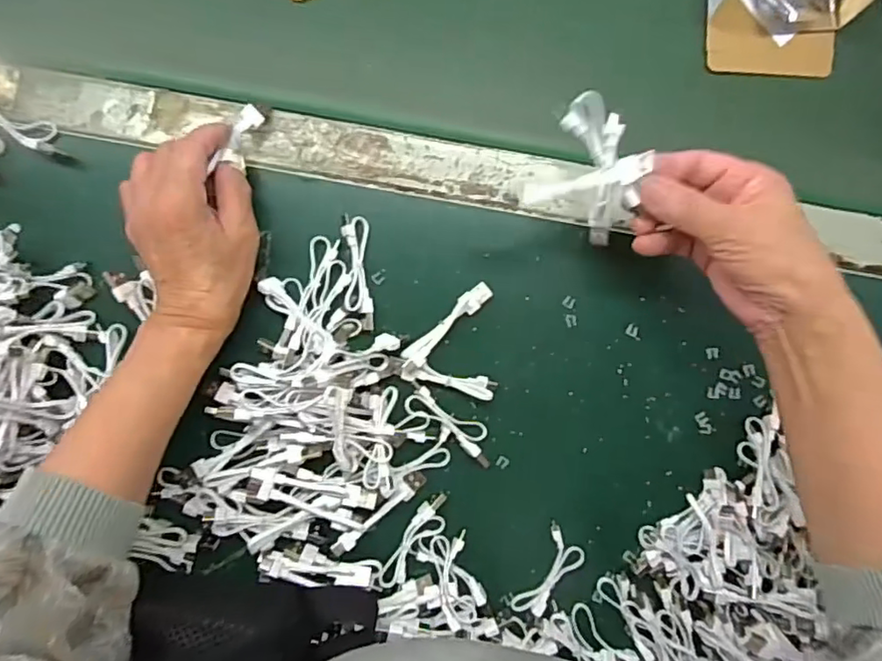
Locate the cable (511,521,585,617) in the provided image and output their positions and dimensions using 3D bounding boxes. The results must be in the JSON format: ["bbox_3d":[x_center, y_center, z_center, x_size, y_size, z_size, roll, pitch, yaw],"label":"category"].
[{"bbox_3d":[0.079,0.175,0.420,0.030,0.012,0.067,27,90,-2],"label":"cable"}]

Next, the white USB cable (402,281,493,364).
[{"bbox_3d":[0.005,-0.005,0.409,0.076,0.017,0.015,-43,92,0],"label":"white USB cable"}]

